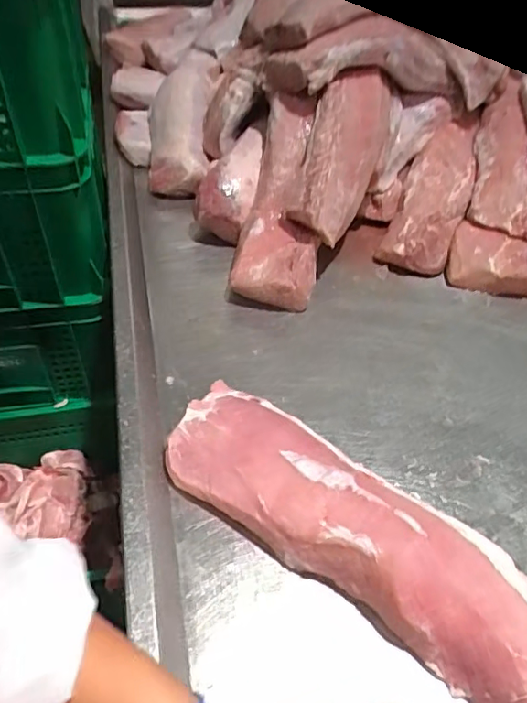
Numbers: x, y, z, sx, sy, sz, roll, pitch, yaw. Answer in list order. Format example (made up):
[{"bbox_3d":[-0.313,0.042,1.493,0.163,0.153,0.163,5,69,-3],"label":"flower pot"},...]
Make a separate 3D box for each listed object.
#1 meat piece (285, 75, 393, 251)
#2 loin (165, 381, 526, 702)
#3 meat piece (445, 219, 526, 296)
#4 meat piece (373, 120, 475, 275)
[{"bbox_3d":[0.123,-0.318,0.871,0.105,0.091,0.308,17,76,12],"label":"meat piece"},{"bbox_3d":[0.095,0.182,0.551,0.450,0.074,0.120,31,51,24],"label":"loin"},{"bbox_3d":[0.373,-0.142,0.909,0.146,0.064,0.103,15,46,11],"label":"meat piece"},{"bbox_3d":[0.301,-0.285,0.974,0.111,0.039,0.344,19,66,14],"label":"meat piece"}]

